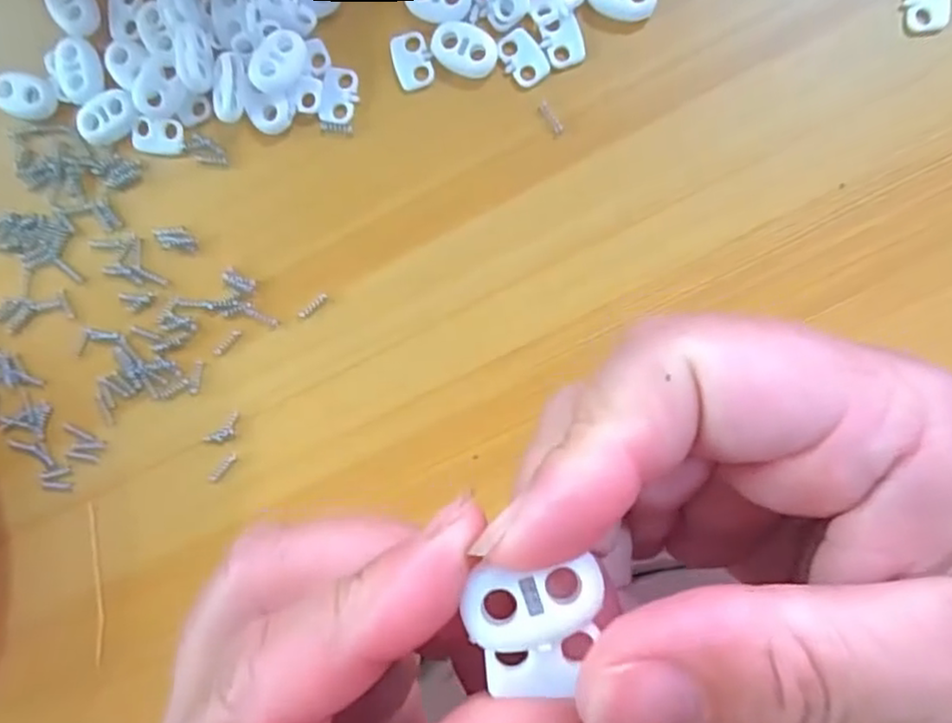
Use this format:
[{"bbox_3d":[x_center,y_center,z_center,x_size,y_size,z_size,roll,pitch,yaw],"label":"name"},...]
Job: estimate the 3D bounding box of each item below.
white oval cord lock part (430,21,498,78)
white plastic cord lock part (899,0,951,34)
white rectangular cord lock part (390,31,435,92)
[{"bbox_3d":[-0.004,-0.104,0.225,0.022,0.004,0.016,22,94,4],"label":"white oval cord lock part"},{"bbox_3d":[0.141,-0.113,0.213,0.013,0.004,0.019,-6,92,6],"label":"white plastic cord lock part"},{"bbox_3d":[-0.021,-0.101,0.229,0.012,0.004,0.019,-17,91,6],"label":"white rectangular cord lock part"}]

